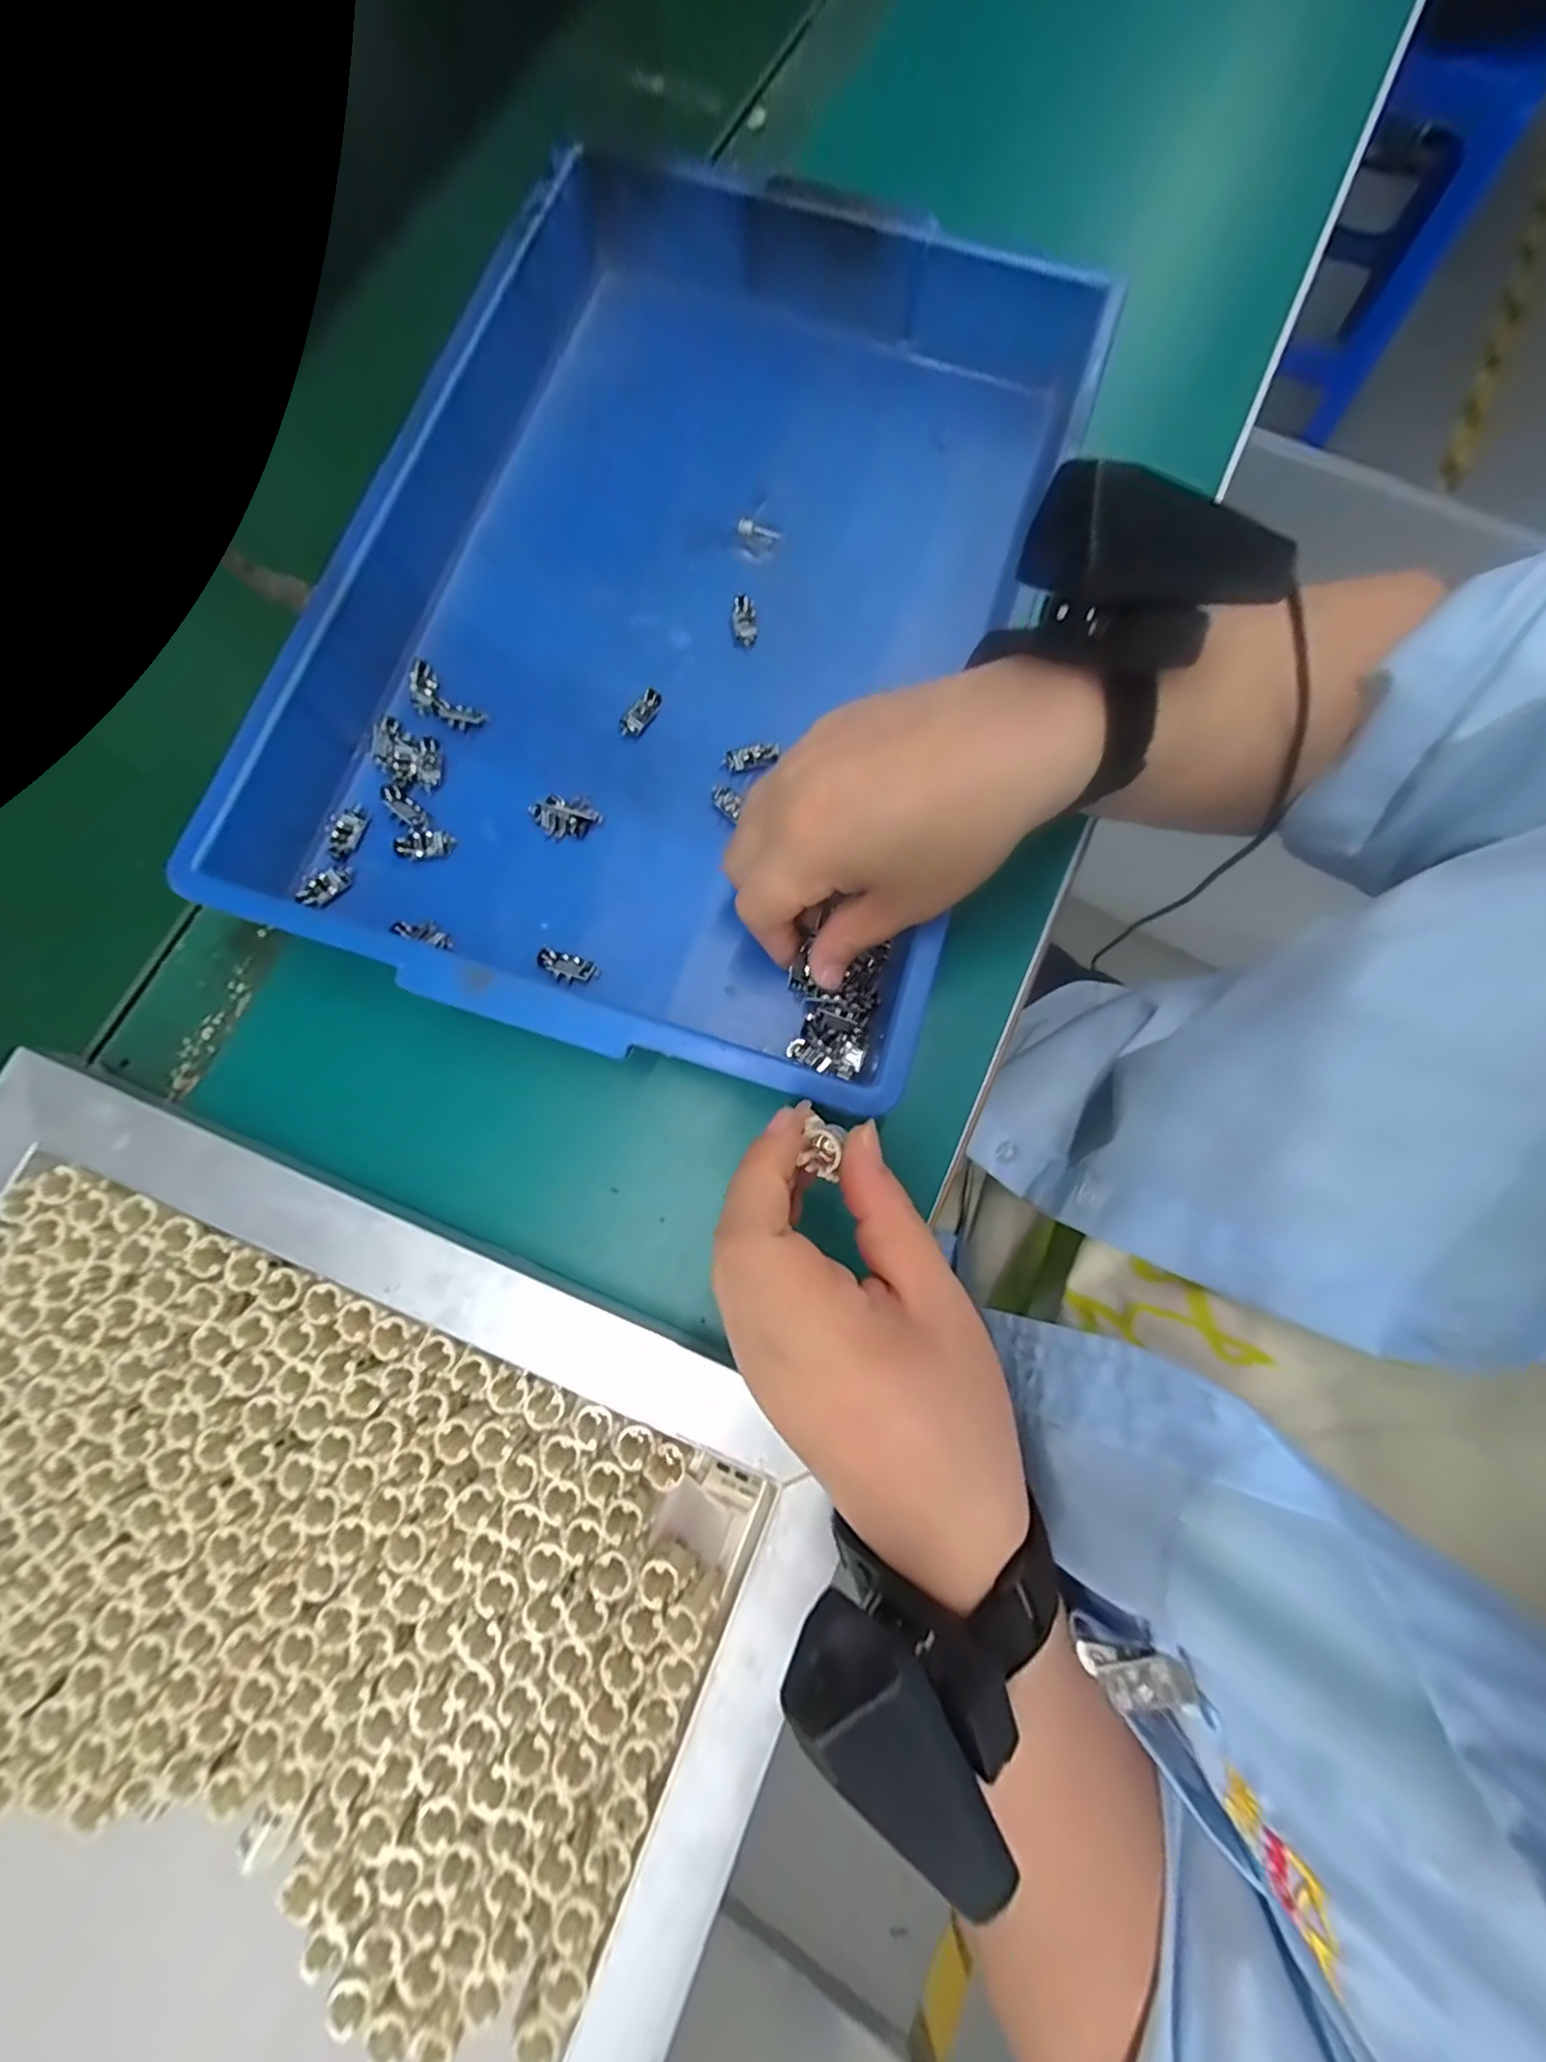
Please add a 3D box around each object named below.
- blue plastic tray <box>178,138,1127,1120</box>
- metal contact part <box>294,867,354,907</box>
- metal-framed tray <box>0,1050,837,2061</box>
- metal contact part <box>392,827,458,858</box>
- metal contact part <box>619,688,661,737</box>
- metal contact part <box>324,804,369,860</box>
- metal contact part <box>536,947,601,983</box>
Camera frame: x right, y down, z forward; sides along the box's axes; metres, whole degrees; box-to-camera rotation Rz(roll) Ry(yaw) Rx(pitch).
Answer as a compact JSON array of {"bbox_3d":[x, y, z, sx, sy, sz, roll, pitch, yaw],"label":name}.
[{"bbox_3d":[-0.032,-0.192,0.297,0.272,0.056,0.409,17,78,4],"label":"blue plastic tray"},{"bbox_3d":[-0.198,-0.065,0.287,0.024,0.004,0.014,-38,80,-8],"label":"metal contact part"},{"bbox_3d":[-0.225,0.300,0.213,0.365,0.039,0.496,22,78,5],"label":"metal-framed tray"},{"bbox_3d":[-0.156,-0.085,0.292,0.026,0.004,0.013,-8,77,-2],"label":"metal contact part"},{"bbox_3d":[-0.062,-0.149,0.305,0.010,0.005,0.025,32,79,7],"label":"metal contact part"},{"bbox_3d":[-0.192,-0.090,0.292,0.016,0.004,0.026,17,78,4],"label":"metal contact part"},{"bbox_3d":[-0.089,-0.028,0.282,0.026,0.005,0.013,16,78,4],"label":"metal contact part"}]

